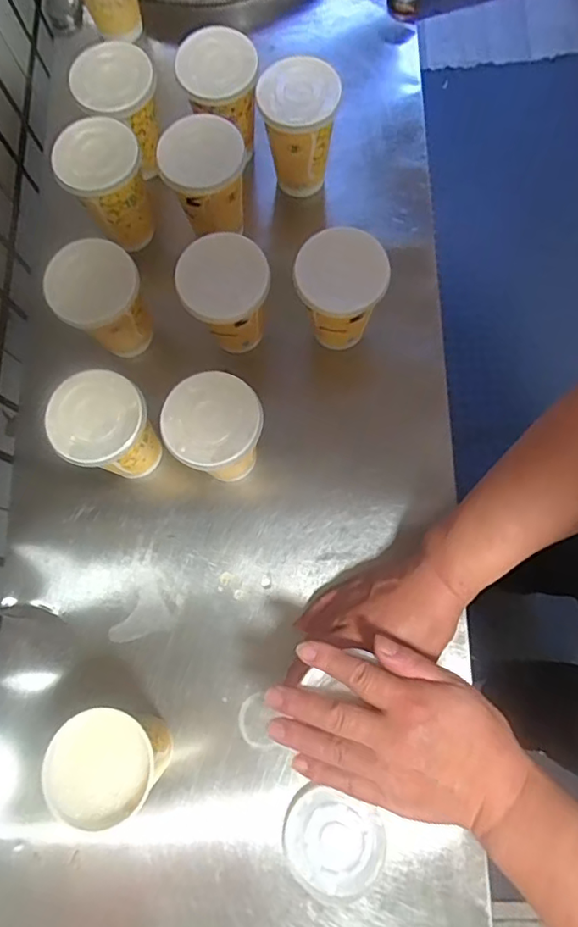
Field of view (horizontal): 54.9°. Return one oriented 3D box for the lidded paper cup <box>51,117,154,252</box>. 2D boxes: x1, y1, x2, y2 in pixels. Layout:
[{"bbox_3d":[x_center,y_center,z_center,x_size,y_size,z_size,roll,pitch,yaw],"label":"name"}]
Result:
[{"bbox_3d":[-0.175,-0.267,0.542,0.075,0.098,0.072,0,77,2],"label":"lidded paper cup"}]

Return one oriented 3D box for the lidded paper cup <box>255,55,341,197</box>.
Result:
[{"bbox_3d":[0.008,-0.324,0.549,0.072,0.104,0.070,0,77,2],"label":"lidded paper cup"}]

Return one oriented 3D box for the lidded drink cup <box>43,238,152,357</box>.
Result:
[{"bbox_3d":[-0.168,-0.145,0.516,0.080,0.093,0.075,-28,78,-4],"label":"lidded drink cup"}]

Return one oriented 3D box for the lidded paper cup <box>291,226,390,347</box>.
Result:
[{"bbox_3d":[0.044,-0.146,0.501,0.077,0.113,0.081,4,77,3],"label":"lidded paper cup"}]

